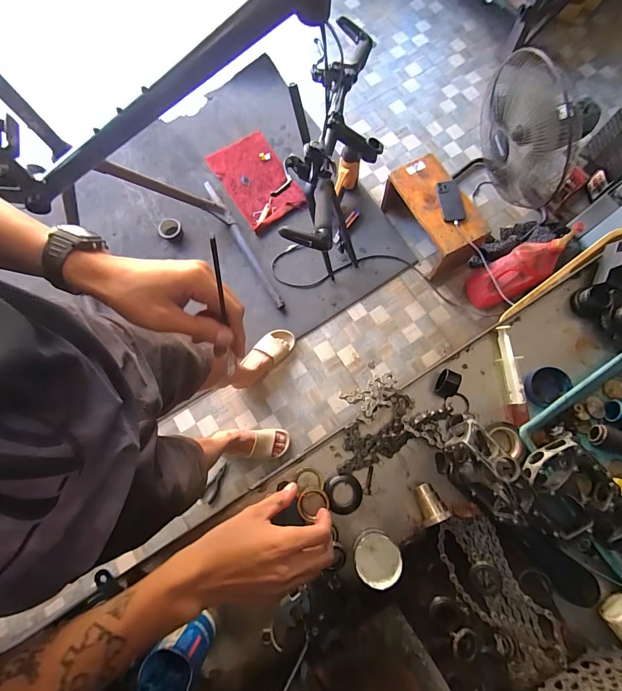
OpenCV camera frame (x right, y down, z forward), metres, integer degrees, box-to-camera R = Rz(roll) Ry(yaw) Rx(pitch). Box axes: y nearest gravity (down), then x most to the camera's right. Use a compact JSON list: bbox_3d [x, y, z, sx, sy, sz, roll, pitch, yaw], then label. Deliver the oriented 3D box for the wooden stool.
[{"bbox_3d":[0.482,-0.508,1.411,0.209,0.231,0.433,-29,77,-5],"label":"wooden stool"}]

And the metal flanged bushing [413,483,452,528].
[{"bbox_3d":[0.150,0.197,0.439,0.032,0.031,0.046,-8,76,0],"label":"metal flanged bushing"}]

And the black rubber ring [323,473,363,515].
[{"bbox_3d":[0.042,0.194,0.464,0.049,0.005,0.049,1,76,2],"label":"black rubber ring"}]

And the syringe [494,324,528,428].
[{"bbox_3d":[0.273,0.041,0.486,0.024,0.025,0.135,-2,76,1],"label":"syringe"}]

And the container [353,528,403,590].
[{"bbox_3d":[0.080,0.260,0.431,0.056,0.023,0.053,0,76,1],"label":"container"}]

